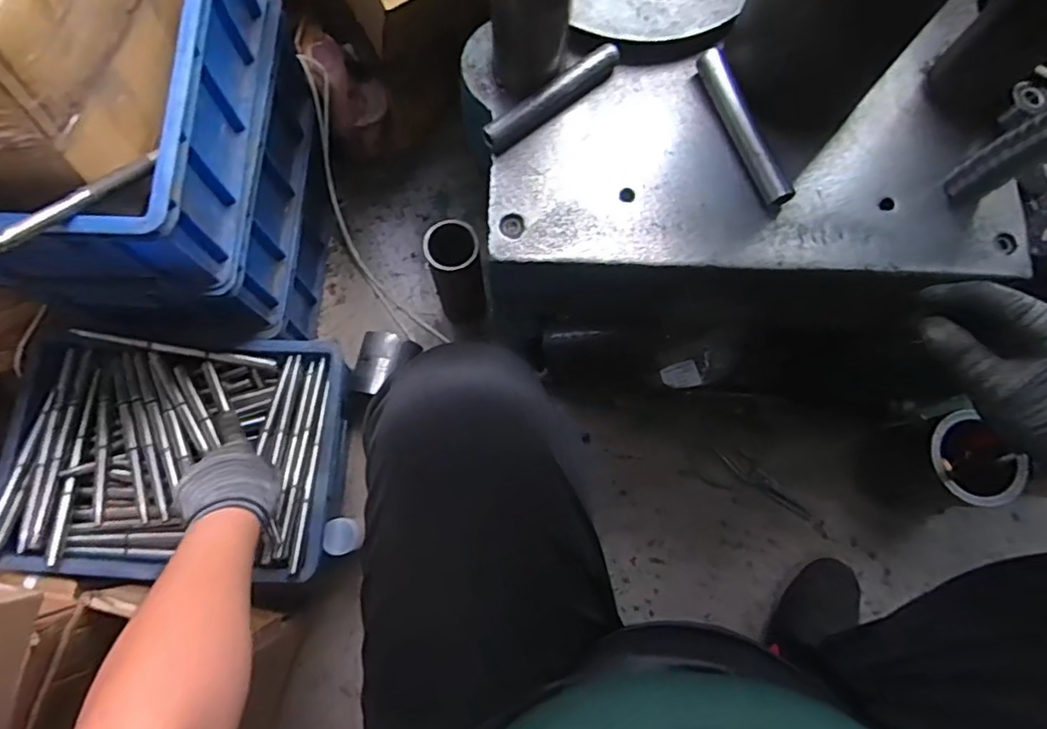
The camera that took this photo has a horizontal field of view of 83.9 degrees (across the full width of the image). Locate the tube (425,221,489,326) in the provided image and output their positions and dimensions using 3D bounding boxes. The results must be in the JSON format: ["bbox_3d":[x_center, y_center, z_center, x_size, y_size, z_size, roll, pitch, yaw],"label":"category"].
[{"bbox_3d":[-0.100,-0.128,0.831,0.056,0.194,0.068,-32,78,-10],"label":"tube"}]

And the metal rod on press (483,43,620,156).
[{"bbox_3d":[0.023,-0.228,0.500,0.140,0.024,0.023,-41,80,-11],"label":"metal rod on press"}]

